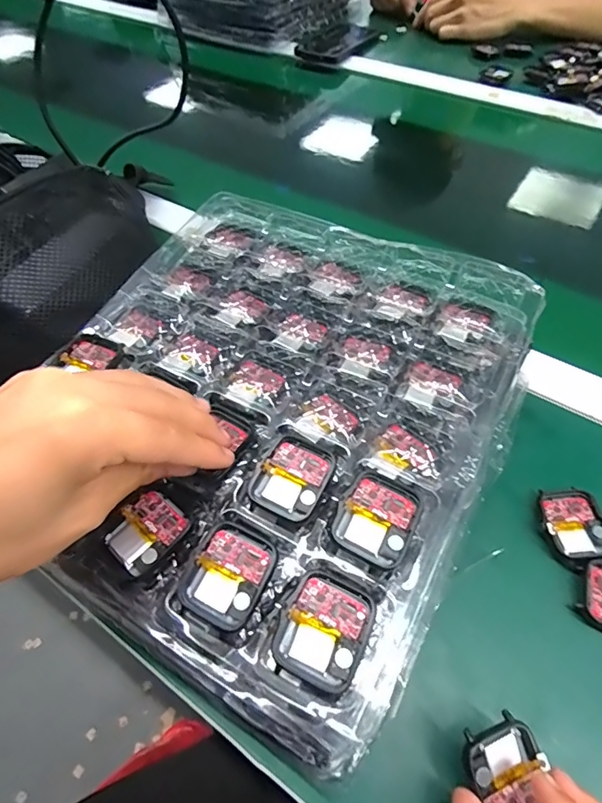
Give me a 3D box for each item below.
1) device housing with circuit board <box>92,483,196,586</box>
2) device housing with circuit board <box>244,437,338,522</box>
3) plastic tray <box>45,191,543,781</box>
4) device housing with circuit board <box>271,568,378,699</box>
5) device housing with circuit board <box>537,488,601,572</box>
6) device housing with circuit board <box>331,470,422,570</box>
[{"bbox_3d":[-0.077,0.067,0.232,0.036,0.012,0.043,37,65,23],"label":"device housing with circuit board"},{"bbox_3d":[-0.004,0.040,0.244,0.036,0.007,0.041,25,61,17],"label":"device housing with circuit board"},{"bbox_3d":[-0.018,-0.008,0.286,0.265,0.029,0.296,27,61,18],"label":"plastic tray"},{"bbox_3d":[0.011,0.100,0.204,0.037,0.008,0.044,24,60,17],"label":"device housing with circuit board"},{"bbox_3d":[0.171,0.079,0.288,0.038,0.007,0.047,-7,56,-3],"label":"device housing with circuit board"},{"bbox_3d":[0.038,0.057,0.228,0.037,0.004,0.042,26,61,18],"label":"device housing with circuit board"}]

